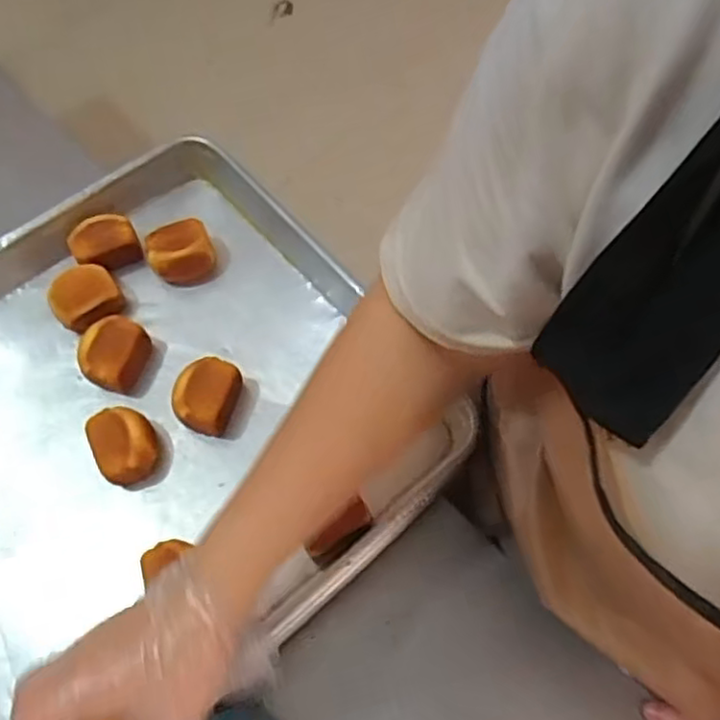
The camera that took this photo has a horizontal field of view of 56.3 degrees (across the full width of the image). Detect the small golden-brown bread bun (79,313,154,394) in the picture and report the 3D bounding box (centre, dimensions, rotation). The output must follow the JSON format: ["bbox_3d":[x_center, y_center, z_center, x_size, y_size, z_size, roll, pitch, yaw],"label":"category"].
[{"bbox_3d":[-0.211,-0.005,0.576,0.043,0.039,0.056,21,68,8],"label":"small golden-brown bread bun"}]

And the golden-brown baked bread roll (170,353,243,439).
[{"bbox_3d":[-0.127,0.033,0.560,0.050,0.042,0.061,12,67,5],"label":"golden-brown baked bread roll"}]

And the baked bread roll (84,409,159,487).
[{"bbox_3d":[-0.189,0.070,0.546,0.049,0.047,0.054,-17,68,-8],"label":"baked bread roll"}]

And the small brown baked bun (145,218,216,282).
[{"bbox_3d":[-0.162,-0.096,0.614,0.056,0.044,0.041,-18,68,-8],"label":"small brown baked bun"}]

